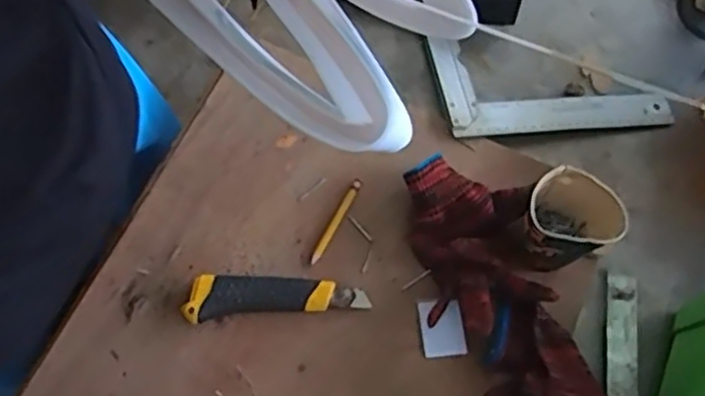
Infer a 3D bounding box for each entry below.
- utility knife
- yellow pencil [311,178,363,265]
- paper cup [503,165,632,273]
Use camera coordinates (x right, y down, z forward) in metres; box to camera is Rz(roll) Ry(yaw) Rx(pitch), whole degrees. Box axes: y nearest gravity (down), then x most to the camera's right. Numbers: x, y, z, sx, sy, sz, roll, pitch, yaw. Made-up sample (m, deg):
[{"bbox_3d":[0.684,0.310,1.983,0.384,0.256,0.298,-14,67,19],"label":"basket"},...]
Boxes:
[{"bbox_3d":[-0.068,0.089,0.634,0.160,0.021,0.039,-2,67,-4],"label":"utility knife"},{"bbox_3d":[-0.016,0.022,0.671,0.010,0.006,0.093,27,68,9],"label":"yellow pencil"},{"bbox_3d":[0.189,0.029,0.643,0.072,0.101,0.077,1,67,-2],"label":"paper cup"}]

